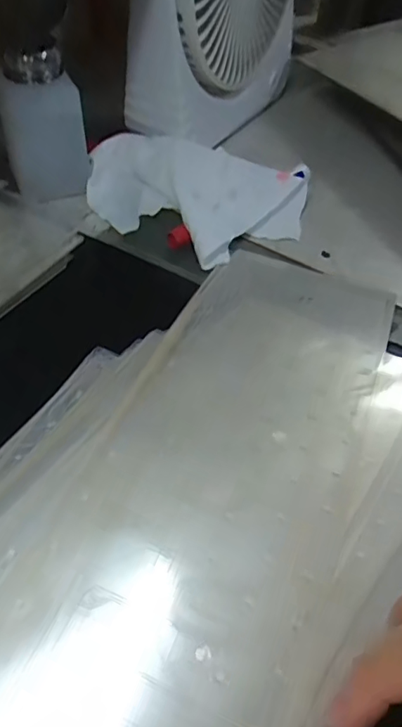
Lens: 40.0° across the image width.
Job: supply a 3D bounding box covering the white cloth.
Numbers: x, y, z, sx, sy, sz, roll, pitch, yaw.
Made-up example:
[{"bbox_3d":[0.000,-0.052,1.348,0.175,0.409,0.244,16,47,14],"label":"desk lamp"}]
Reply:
[{"bbox_3d":[-0.008,-0.124,0.398,0.165,0.029,0.121,9,51,3],"label":"white cloth"}]

